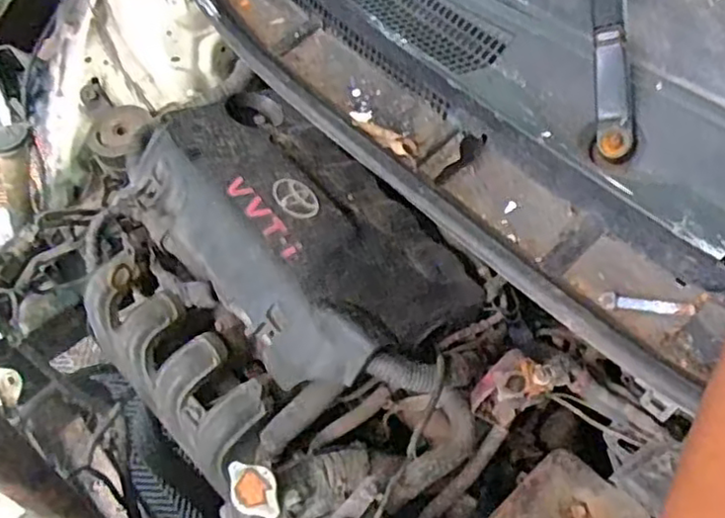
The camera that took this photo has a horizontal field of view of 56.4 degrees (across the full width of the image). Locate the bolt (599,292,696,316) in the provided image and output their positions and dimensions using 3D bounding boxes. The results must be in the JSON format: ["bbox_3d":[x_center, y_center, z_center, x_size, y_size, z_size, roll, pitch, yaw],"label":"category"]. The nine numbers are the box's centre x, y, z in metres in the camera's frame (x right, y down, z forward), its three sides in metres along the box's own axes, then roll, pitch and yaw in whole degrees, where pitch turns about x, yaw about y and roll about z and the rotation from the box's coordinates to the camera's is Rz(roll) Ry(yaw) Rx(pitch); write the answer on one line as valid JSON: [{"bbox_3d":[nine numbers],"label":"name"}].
[{"bbox_3d":[0.236,0.037,0.560,0.073,0.007,0.015,5,59,7],"label":"bolt"}]

